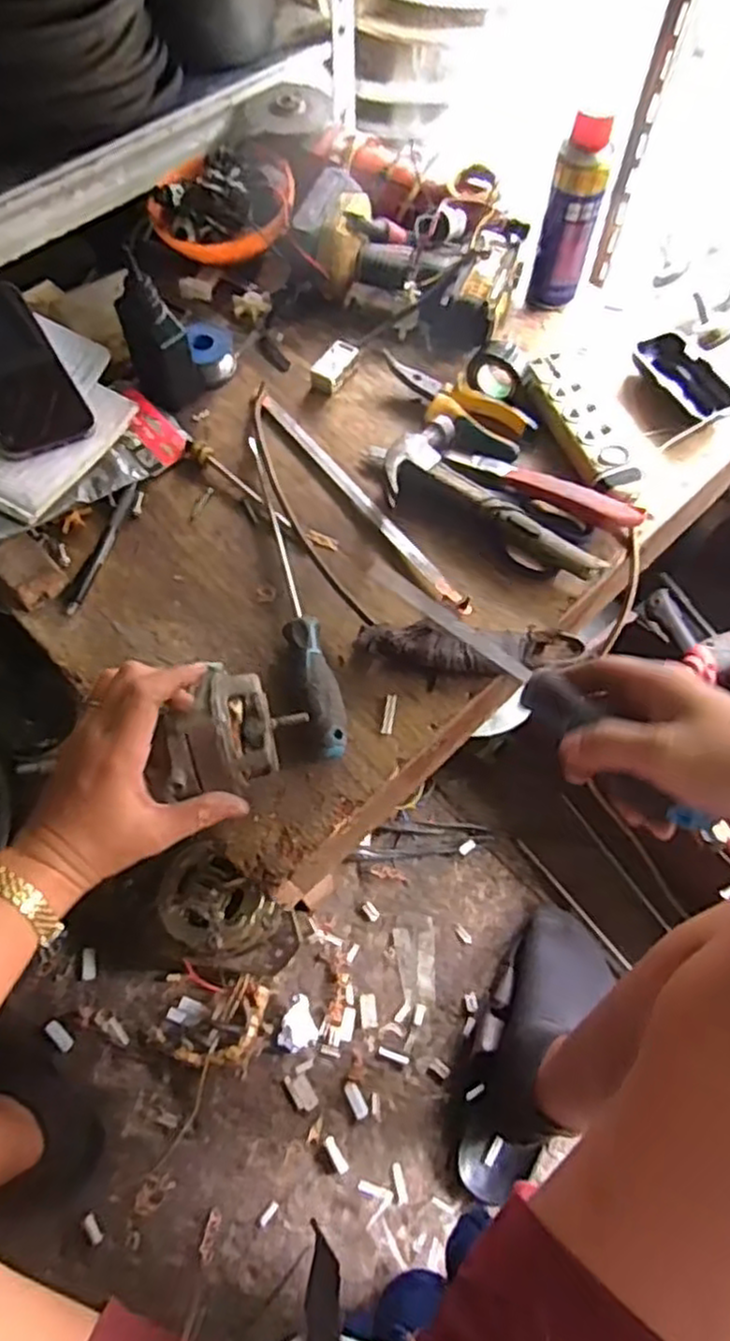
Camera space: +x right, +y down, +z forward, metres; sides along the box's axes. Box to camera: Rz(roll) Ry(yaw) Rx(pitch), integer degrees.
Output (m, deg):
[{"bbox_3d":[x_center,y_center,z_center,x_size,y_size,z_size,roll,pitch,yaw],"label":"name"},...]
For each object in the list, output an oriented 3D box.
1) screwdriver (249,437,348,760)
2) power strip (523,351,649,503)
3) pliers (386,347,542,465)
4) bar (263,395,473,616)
[{"bbox_3d":[-0.064,-0.069,0.581,0.036,0.033,0.307,-14,66,-6],"label":"screwdriver"},{"bbox_3d":[0.195,-0.216,0.648,0.050,0.022,0.164,-23,67,-10],"label":"power strip"},{"bbox_3d":[0.079,-0.243,0.667,0.151,0.017,0.062,31,69,14],"label":"pliers"},{"bbox_3d":[-0.004,-0.151,0.626,0.015,0.008,0.288,-34,69,-15],"label":"bar"}]

